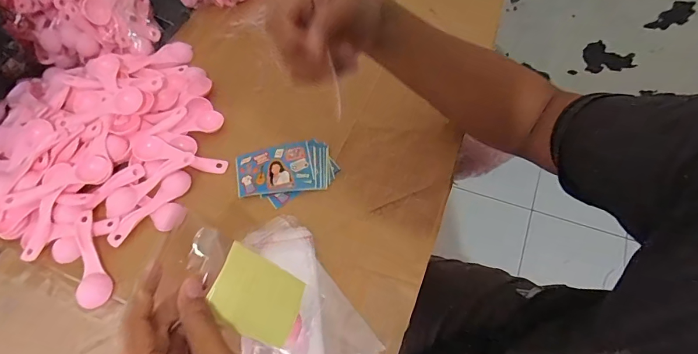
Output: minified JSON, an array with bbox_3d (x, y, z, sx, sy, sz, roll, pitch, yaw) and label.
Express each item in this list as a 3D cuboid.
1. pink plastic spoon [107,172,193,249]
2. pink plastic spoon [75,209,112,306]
[{"bbox_3d":[-0.233,0.036,0.462,0.029,0.012,0.110,33,66,24],"label":"pink plastic spoon"},{"bbox_3d":[-0.282,0.087,0.433,0.033,0.015,0.110,-17,57,-5],"label":"pink plastic spoon"}]

